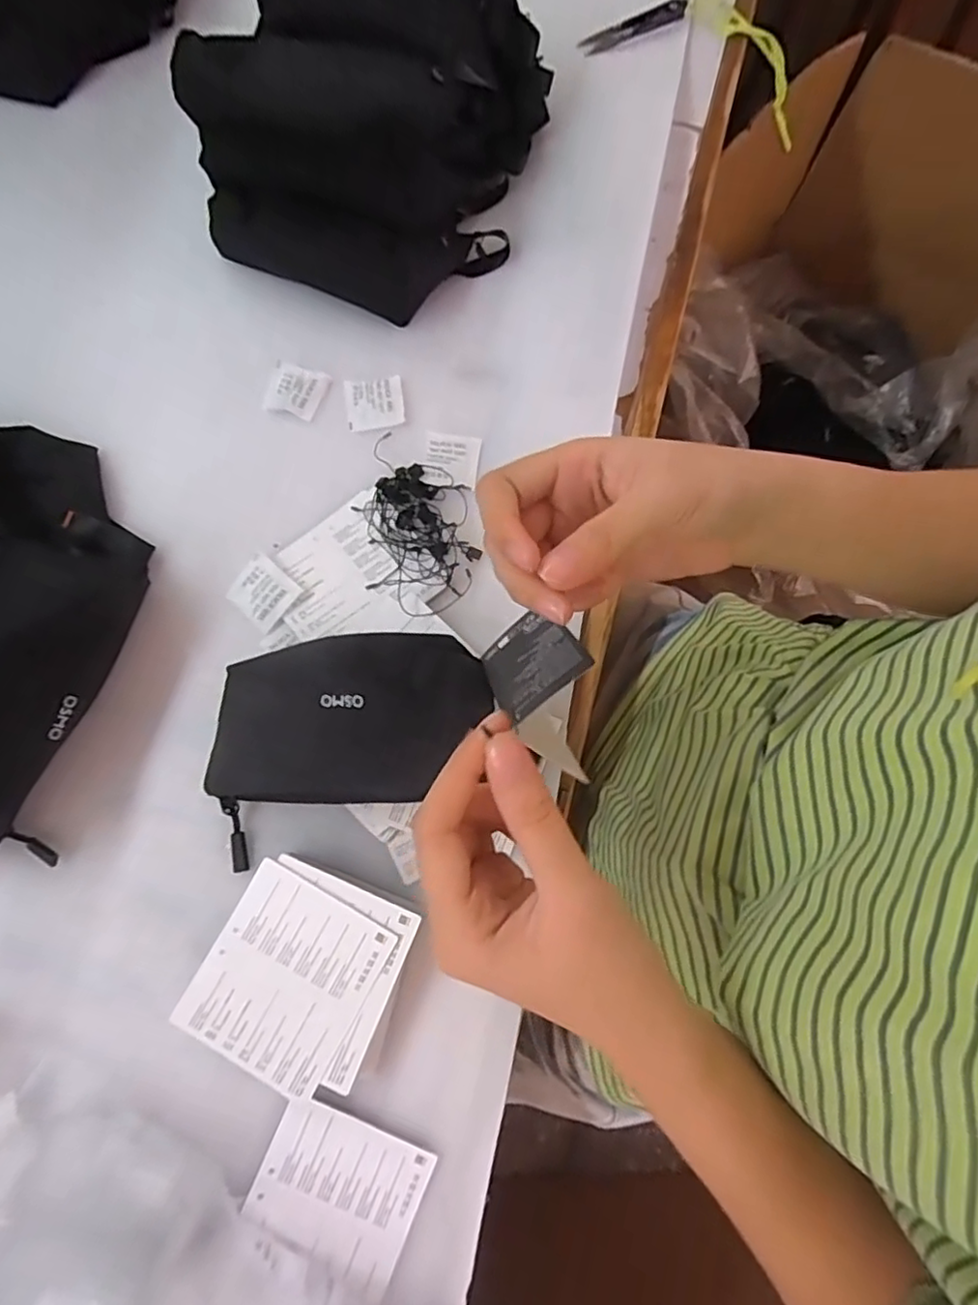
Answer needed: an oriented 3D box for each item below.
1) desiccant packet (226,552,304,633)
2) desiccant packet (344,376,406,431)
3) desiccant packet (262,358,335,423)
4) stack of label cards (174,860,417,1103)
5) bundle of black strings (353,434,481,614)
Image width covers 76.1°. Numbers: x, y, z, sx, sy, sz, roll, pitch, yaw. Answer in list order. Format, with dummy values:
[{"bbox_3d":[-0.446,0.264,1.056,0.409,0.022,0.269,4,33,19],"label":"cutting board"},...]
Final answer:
[{"bbox_3d":[-0.150,-0.040,0.417,0.039,0.013,0.038,38,80,7],"label":"desiccant packet"},{"bbox_3d":[-0.082,-0.181,0.449,0.041,0.004,0.041,-9,78,-2],"label":"desiccant packet"},{"bbox_3d":[-0.138,-0.189,0.449,0.039,0.005,0.037,14,78,2],"label":"desiccant packet"},{"bbox_3d":[-0.106,0.181,0.363,0.101,0.030,0.110,25,79,5],"label":"stack of label cards"},{"bbox_3d":[-0.049,-0.086,0.430,0.072,0.014,0.124,-9,78,-3],"label":"bundle of black strings"}]

